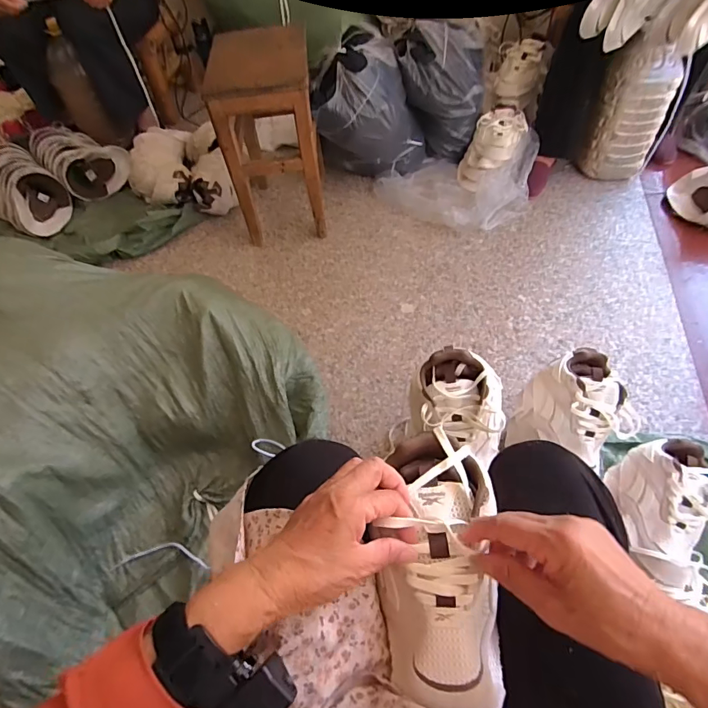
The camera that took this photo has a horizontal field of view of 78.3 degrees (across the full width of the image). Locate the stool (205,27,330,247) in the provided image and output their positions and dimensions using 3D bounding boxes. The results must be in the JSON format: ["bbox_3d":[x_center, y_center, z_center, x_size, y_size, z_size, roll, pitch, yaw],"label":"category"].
[{"bbox_3d":[-0.206,-0.568,1.131,0.216,0.460,0.315,-6,54,0],"label":"stool"}]

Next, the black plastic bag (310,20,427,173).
[{"bbox_3d":[0.054,-0.702,1.283,0.315,0.342,0.294,-1,54,3],"label":"black plastic bag"}]

